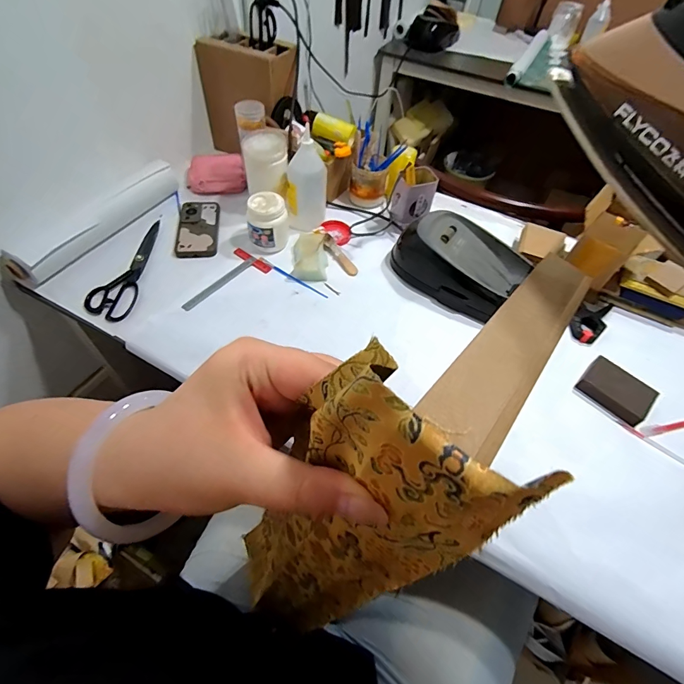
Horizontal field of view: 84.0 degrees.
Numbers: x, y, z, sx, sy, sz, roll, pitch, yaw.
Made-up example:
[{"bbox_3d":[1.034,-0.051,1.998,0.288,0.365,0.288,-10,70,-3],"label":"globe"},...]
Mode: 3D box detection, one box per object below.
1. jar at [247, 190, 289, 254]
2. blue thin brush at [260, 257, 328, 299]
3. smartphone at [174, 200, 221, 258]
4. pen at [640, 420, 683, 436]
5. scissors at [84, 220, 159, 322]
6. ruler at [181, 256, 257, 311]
[{"bbox_3d":[-0.144,-0.231,0.742,0.077,0.093,0.076,-5,54,-8],"label":"jar"},{"bbox_3d":[-0.094,-0.123,0.728,0.165,0.005,0.011,32,58,18],"label":"blue thin brush"},{"bbox_3d":[-0.296,-0.239,0.784,0.079,0.015,0.175,-4,55,-7],"label":"smartphone"},{"bbox_3d":[0.529,0.128,0.590,0.146,0.014,0.015,-9,58,-6],"label":"pen"},{"bbox_3d":[-0.399,-0.139,0.701,0.074,0.020,0.240,2,54,-3],"label":"scissors"},{"bbox_3d":[-0.226,-0.112,0.710,0.016,0.004,0.168,39,62,11],"label":"ruler"}]

